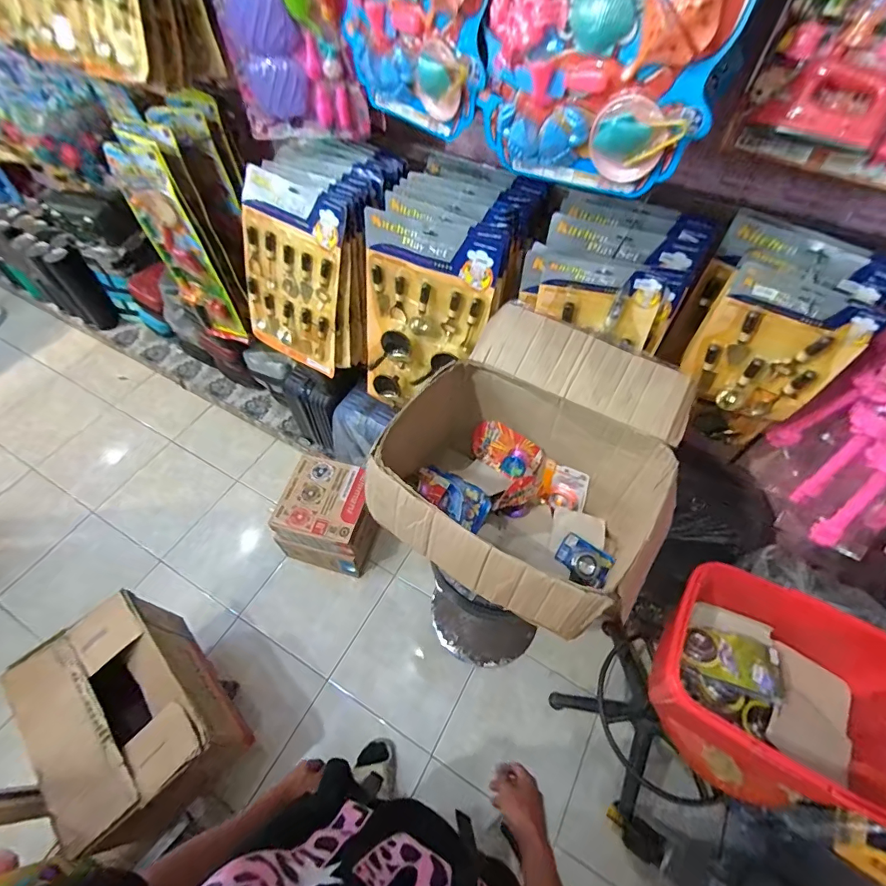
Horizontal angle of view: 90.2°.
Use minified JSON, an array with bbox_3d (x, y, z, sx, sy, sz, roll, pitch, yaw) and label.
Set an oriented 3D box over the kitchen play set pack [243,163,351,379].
[{"bbox_3d":[-0.370,-0.386,1.090,0.276,0.455,0.049,30,42,12],"label":"kitchen play set pack"}]

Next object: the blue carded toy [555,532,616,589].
[{"bbox_3d":[0.297,0.253,0.939,0.108,0.028,0.097,30,61,18],"label":"blue carded toy"}]

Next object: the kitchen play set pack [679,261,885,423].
[{"bbox_3d":[0.573,-0.158,0.794,0.217,0.264,0.050,28,60,18],"label":"kitchen play set pack"}]

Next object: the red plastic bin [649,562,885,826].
[{"bbox_3d":[0.604,0.448,0.826,0.397,0.250,0.338,29,61,18],"label":"red plastic bin"}]

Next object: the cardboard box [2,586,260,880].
[{"bbox_3d":[-0.771,0.697,1.132,0.310,0.317,0.486,-32,62,-20],"label":"cardboard box"}]

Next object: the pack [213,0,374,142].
[{"bbox_3d":[-0.274,-0.730,0.759,0.242,0.371,0.043,2,63,2],"label":"pack"}]

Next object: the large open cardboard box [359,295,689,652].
[{"bbox_3d":[0.154,0.072,0.871,0.467,0.369,0.470,22,59,14],"label":"large open cardboard box"}]

